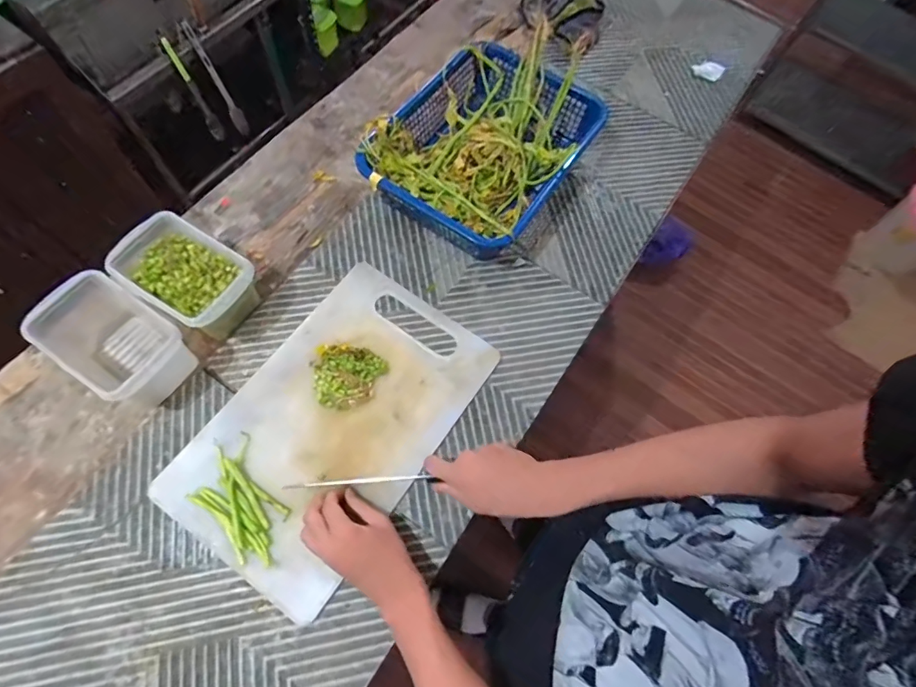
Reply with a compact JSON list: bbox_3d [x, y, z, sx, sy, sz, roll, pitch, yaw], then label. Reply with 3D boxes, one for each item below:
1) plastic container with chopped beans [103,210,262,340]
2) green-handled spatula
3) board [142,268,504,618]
[{"bbox_3d":[-0.343,-0.078,0.620,0.157,0.091,0.102,30,69,9],"label":"plastic container with chopped beans"},{"bbox_3d":[-0.671,-0.640,1.223,0.034,0.249,0.010,-35,54,-16],"label":"green-handled spatula"},{"bbox_3d":[-0.152,0.094,0.607,0.243,0.017,0.393,36,70,8],"label":"board"}]

